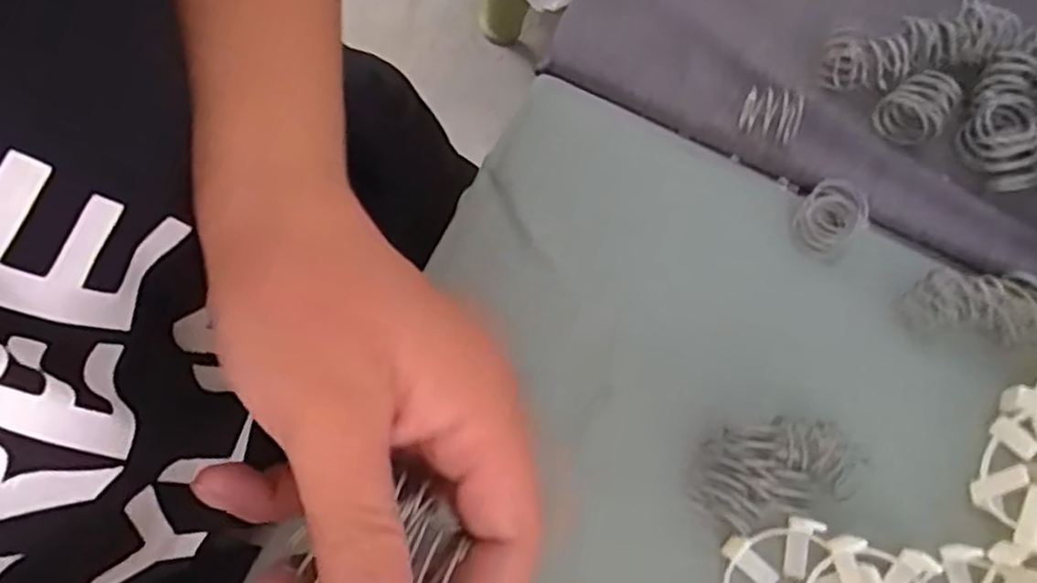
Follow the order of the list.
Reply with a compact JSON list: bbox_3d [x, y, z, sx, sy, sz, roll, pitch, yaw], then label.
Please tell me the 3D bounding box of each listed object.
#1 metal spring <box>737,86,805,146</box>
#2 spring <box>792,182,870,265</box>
[{"bbox_3d":[0.109,-0.077,0.312,0.024,0.014,0.020,24,76,9],"label":"metal spring"},{"bbox_3d":[0.130,-0.030,0.301,0.026,0.021,0.026,-1,74,2],"label":"spring"}]

